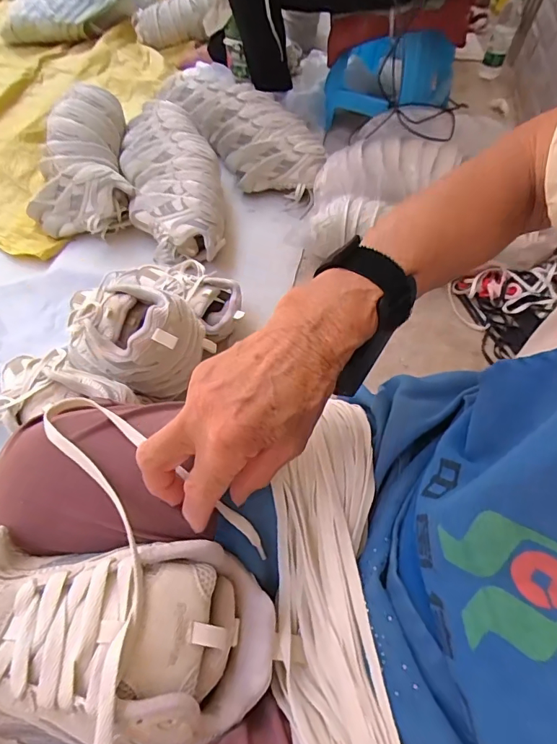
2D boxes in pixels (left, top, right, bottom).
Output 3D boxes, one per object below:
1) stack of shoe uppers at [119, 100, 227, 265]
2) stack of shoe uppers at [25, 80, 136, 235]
[{"bbox_3d":[-0.251,-0.457,1.039,0.207,0.121,0.503,-13,60,-10],"label":"stack of shoe uppers"},{"bbox_3d":[-0.470,-0.486,1.057,0.226,0.162,0.424,-11,59,-9],"label":"stack of shoe uppers"}]

